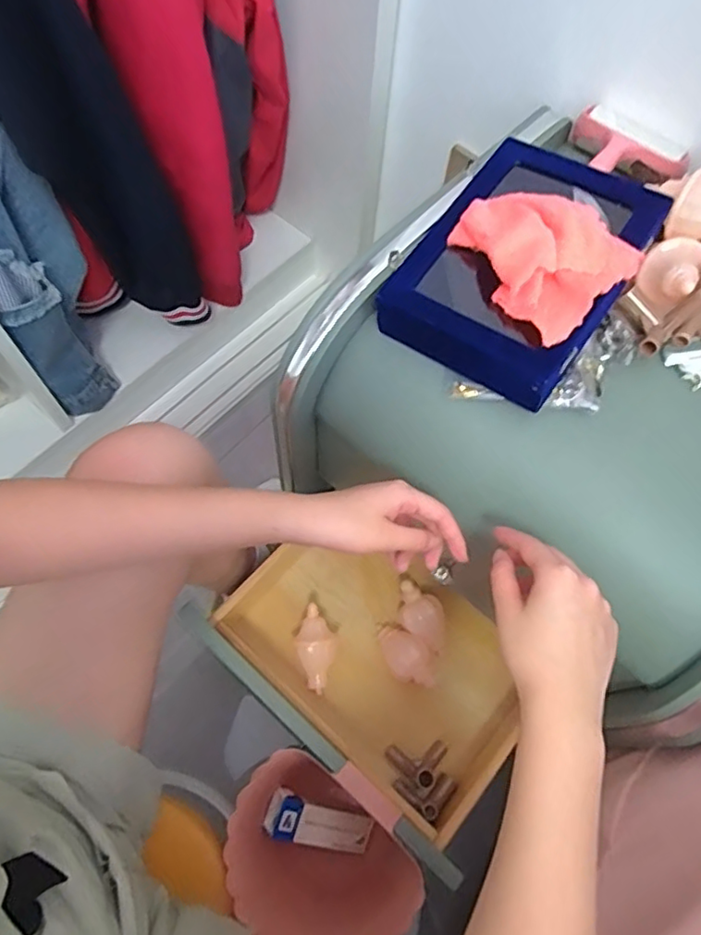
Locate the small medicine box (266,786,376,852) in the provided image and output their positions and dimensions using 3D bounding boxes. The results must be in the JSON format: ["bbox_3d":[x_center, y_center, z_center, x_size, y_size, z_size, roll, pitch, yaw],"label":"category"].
[{"bbox_3d":[-0.030,0.381,0.632,0.134,0.021,0.041,34,62,-29],"label":"small medicine box"}]

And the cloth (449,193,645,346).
[{"bbox_3d":[0.140,-0.165,0.450,0.102,0.031,0.130,-40,73,-19],"label":"cloth"}]

